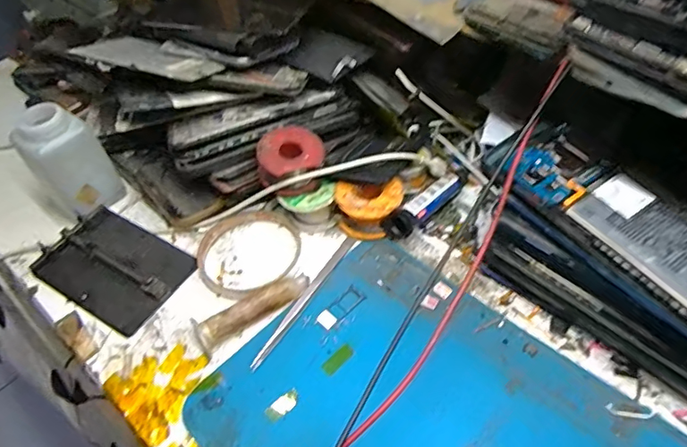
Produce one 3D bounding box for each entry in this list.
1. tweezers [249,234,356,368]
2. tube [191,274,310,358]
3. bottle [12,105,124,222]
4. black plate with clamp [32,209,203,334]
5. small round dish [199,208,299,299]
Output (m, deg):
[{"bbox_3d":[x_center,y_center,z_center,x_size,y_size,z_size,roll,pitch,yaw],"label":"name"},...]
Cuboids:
[{"bbox_3d":[-0.027,0.055,0.378,0.009,0.004,0.128,22,55,24],"label":"tweezers"},{"bbox_3d":[-0.064,0.062,0.368,0.088,0.019,0.016,-28,52,-17],"label":"tube"},{"bbox_3d":[-0.234,-0.052,0.433,0.057,0.085,0.050,-36,54,-22],"label":"bottle"},{"bbox_3d":[-0.185,0.033,0.411,0.118,0.015,0.079,23,56,24],"label":"black plate with clamp"},{"bbox_3d":[-0.075,0.024,0.409,0.080,0.012,0.080,-31,53,-19],"label":"small round dish"}]

